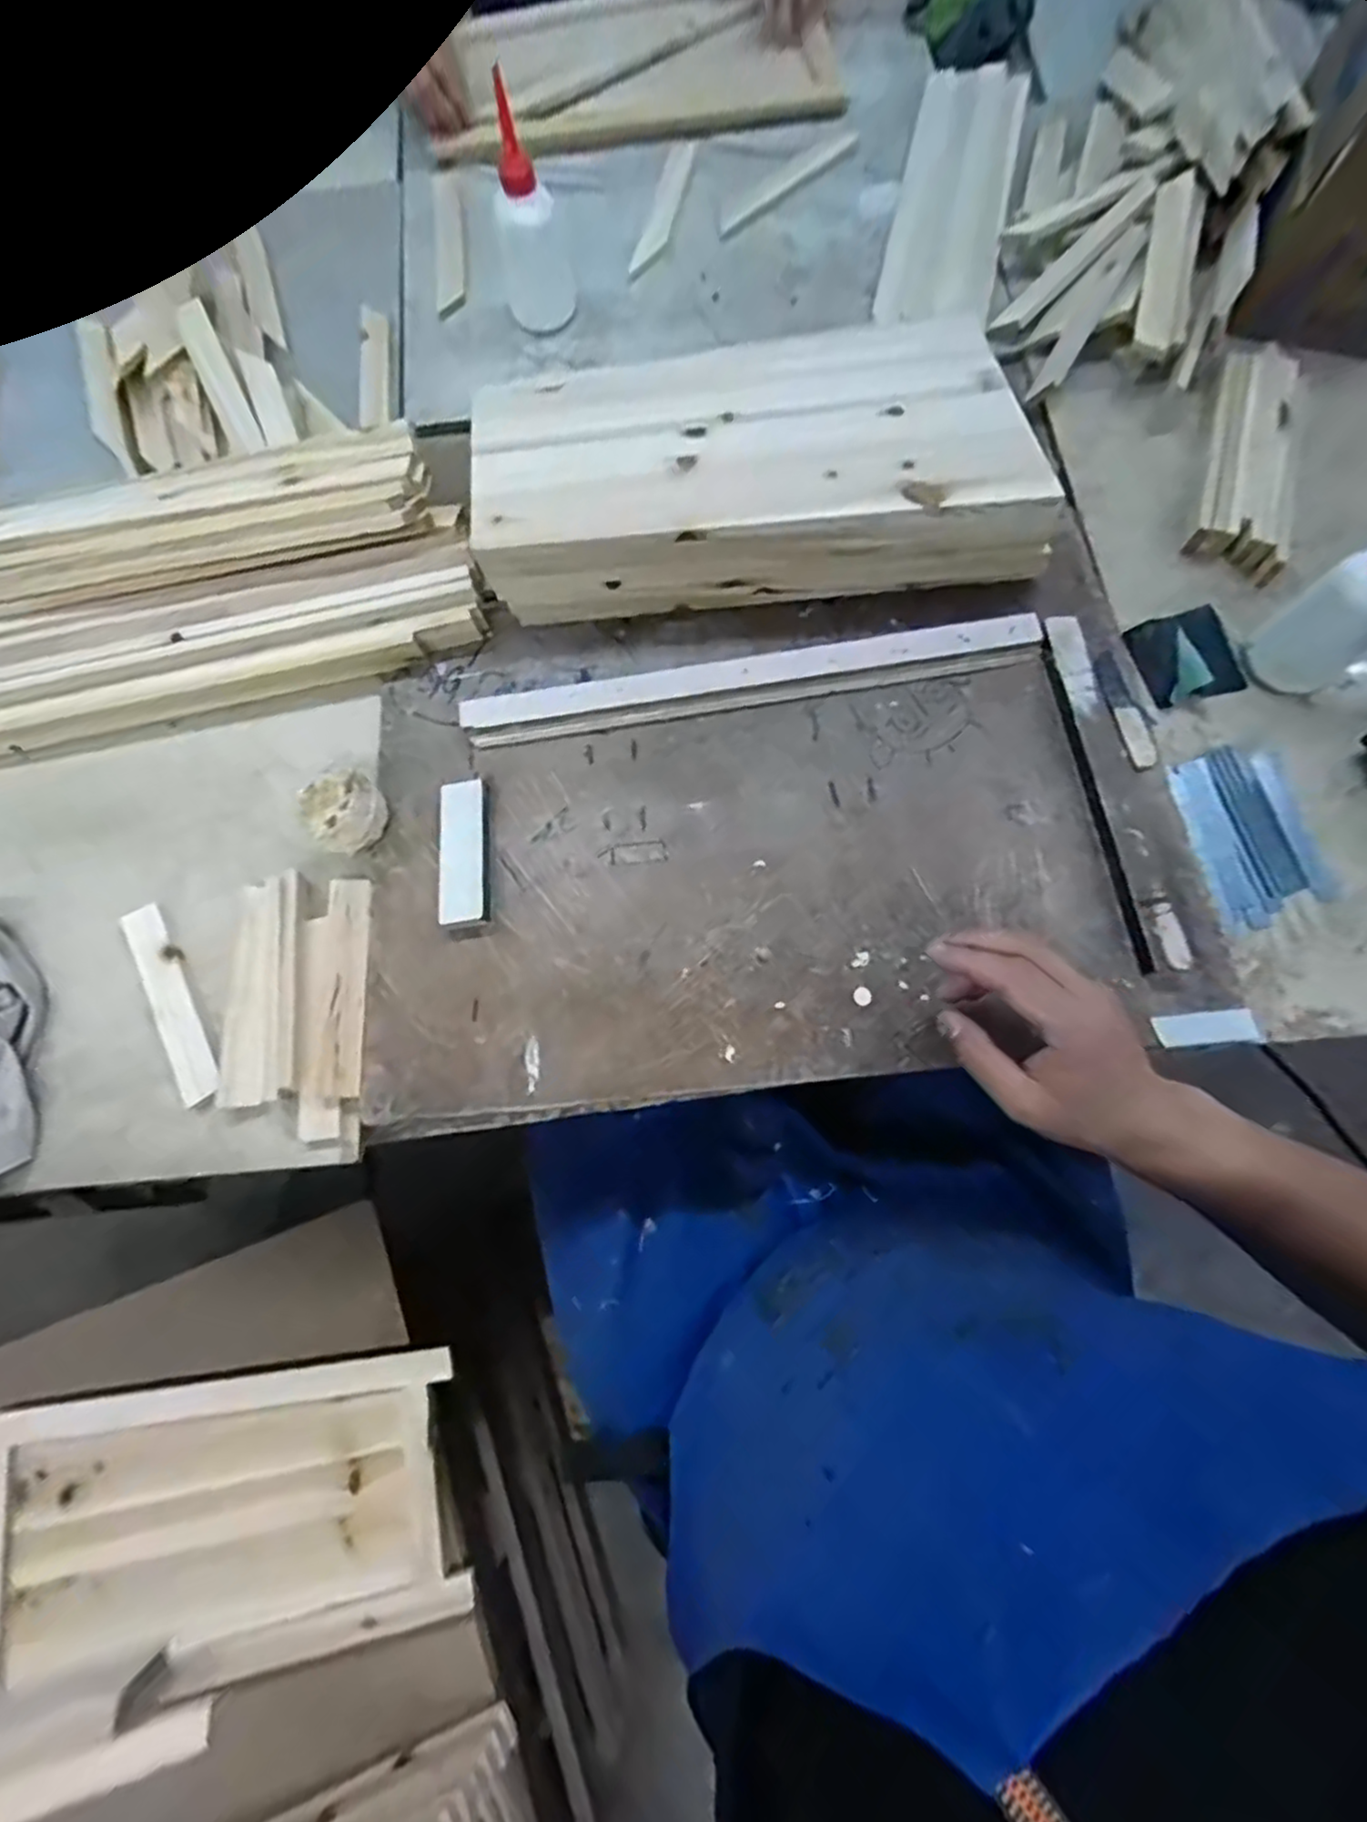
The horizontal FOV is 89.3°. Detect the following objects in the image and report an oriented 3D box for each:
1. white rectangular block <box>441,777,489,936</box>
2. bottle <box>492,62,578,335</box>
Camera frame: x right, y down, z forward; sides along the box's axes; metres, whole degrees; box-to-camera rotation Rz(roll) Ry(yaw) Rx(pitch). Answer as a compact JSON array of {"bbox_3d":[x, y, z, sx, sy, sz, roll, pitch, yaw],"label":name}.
[{"bbox_3d":[-0.162,-0.042,0.514,0.035,0.019,0.111,-6,73,0],"label":"white rectangular block"},{"bbox_3d":[-0.143,-0.637,0.631,0.069,0.153,0.058,-12,73,-2],"label":"bottle"}]

